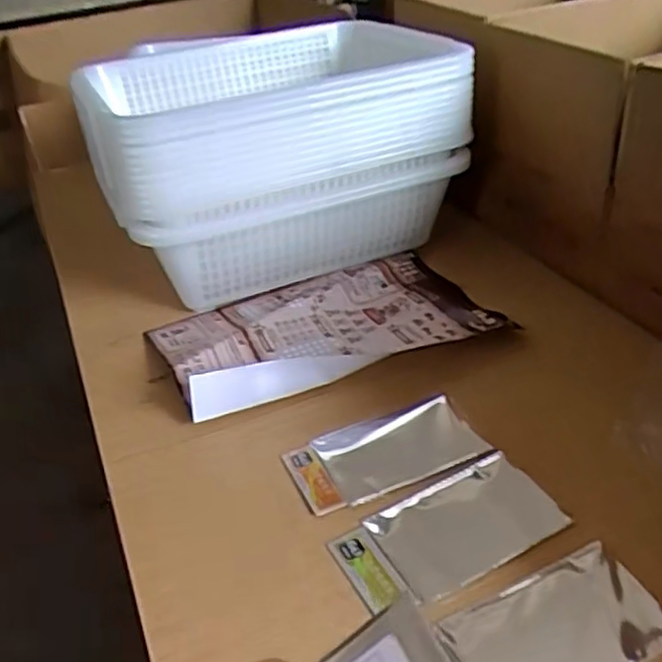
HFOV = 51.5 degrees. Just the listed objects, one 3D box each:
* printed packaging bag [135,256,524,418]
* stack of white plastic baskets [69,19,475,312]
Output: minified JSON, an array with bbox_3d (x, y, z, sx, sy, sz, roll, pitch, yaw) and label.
[{"bbox_3d":[-0.009,-0.009,0.632,0.283,0.033,0.172,-14,31,-16],"label":"printed packaging bag"},{"bbox_3d":[-0.079,-0.202,0.767,0.349,0.204,0.333,-19,38,-16],"label":"stack of white plastic baskets"}]

